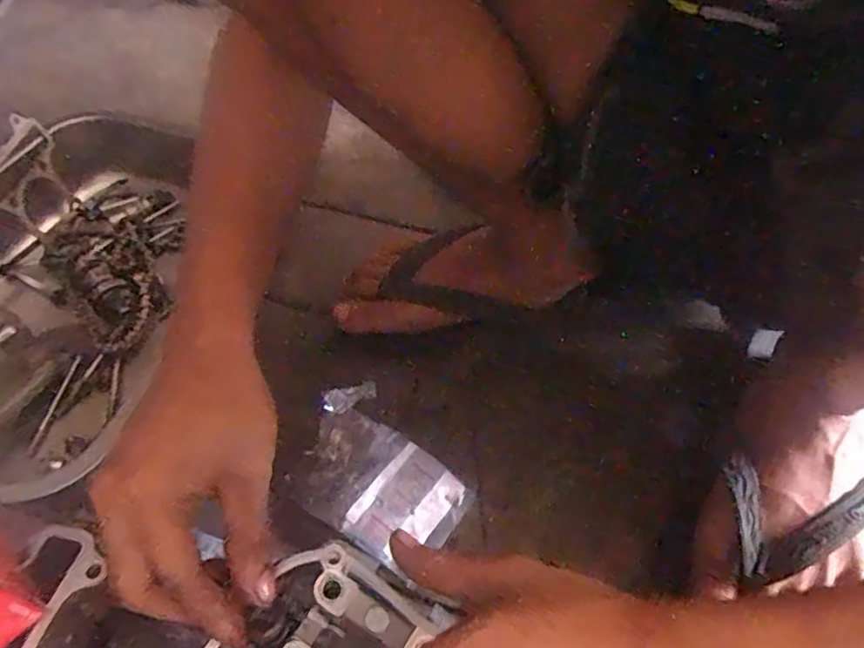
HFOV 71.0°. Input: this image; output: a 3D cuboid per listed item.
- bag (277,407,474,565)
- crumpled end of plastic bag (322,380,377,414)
[{"bbox_3d":[-0.038,0.106,0.401,0.113,0.017,0.072,25,55,19],"label":"bag"},{"bbox_3d":[-0.058,0.052,0.428,0.038,0.004,0.016,-14,84,-17],"label":"crumpled end of plastic bag"}]

